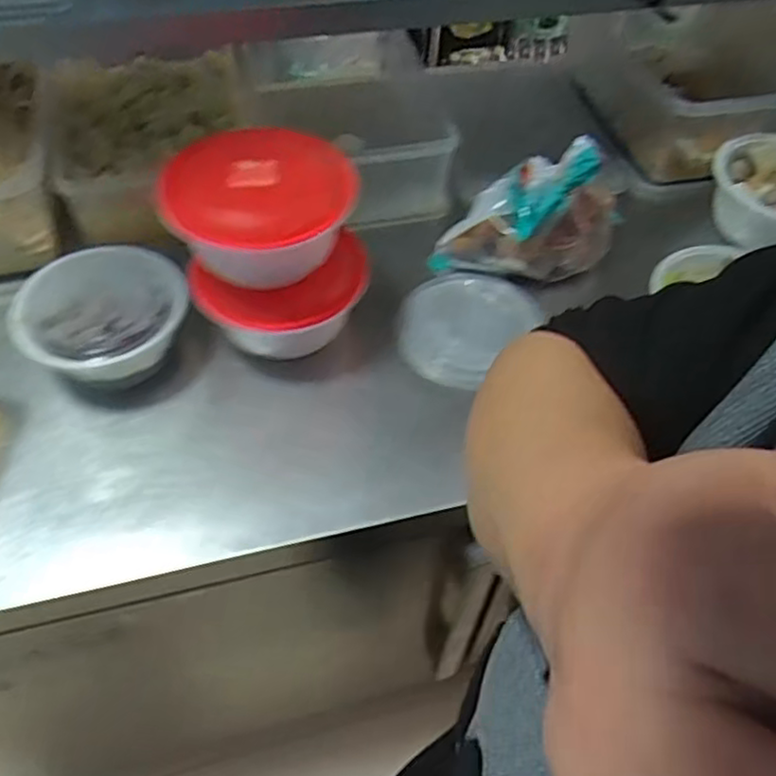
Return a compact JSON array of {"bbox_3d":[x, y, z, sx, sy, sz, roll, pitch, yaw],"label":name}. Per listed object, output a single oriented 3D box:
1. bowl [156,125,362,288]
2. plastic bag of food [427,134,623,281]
[{"bbox_3d":[-0.123,-0.174,0.688,0.179,0.090,0.181,1,52,-2],"label":"bowl"},{"bbox_3d":[0.164,-0.208,0.809,0.201,0.171,0.099,9,53,4],"label":"plastic bag of food"}]

